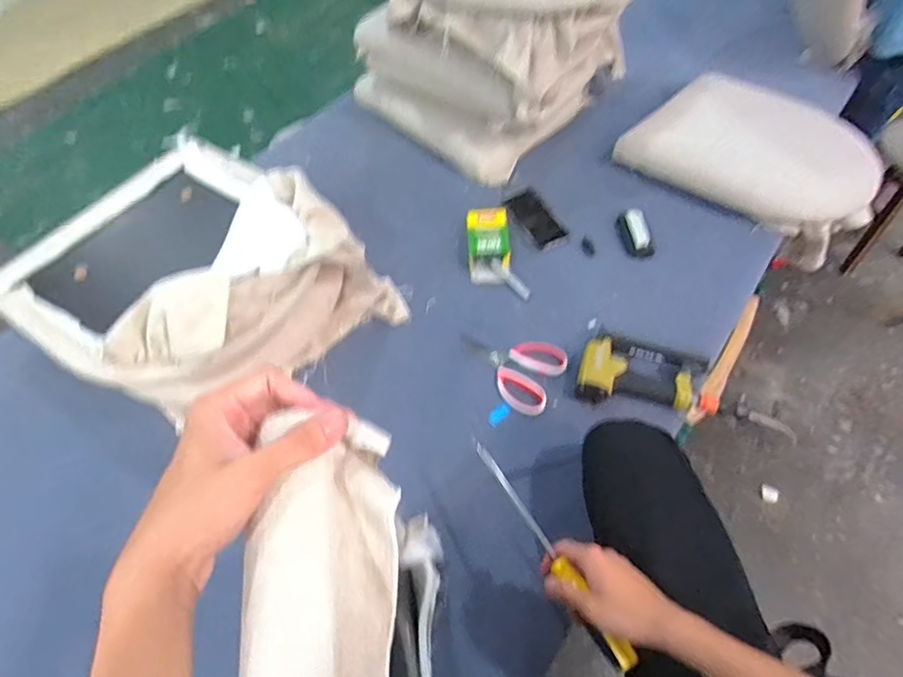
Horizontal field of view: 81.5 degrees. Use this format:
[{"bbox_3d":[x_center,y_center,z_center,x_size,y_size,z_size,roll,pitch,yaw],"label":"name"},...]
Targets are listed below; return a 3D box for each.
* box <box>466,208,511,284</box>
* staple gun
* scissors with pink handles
[{"bbox_3d":[0.071,-0.181,1.014,0.085,0.034,0.165,-2,56,2],"label":"box"},{"bbox_3d":[0.307,0.057,0.841,0.203,0.037,0.126,11,58,10],"label":"staple gun"},{"bbox_3d":[0.091,0.042,0.878,0.179,0.017,0.126,26,62,19],"label":"scissors with pink handles"}]

